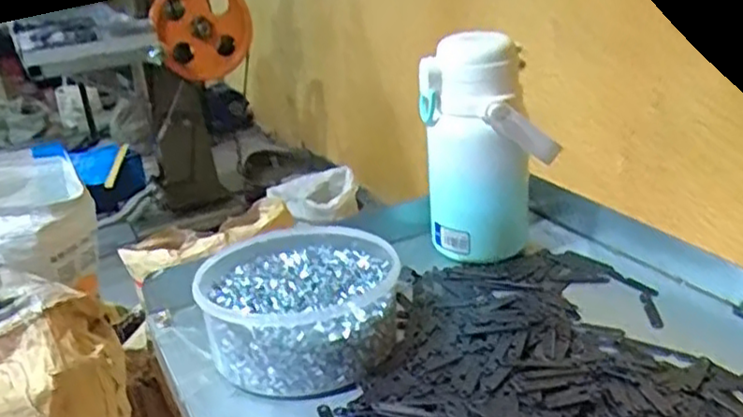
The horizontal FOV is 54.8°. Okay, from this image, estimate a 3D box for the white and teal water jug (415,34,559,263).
[{"bbox_3d":[0.102,-0.051,0.636,0.079,0.196,0.077,-17,24,-27],"label":"white and teal water jug"}]

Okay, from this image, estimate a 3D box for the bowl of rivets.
[{"bbox_3d":[-0.054,0.073,0.558,0.150,0.060,0.168,-7,22,-4],"label":"bowl of rivets"}]

